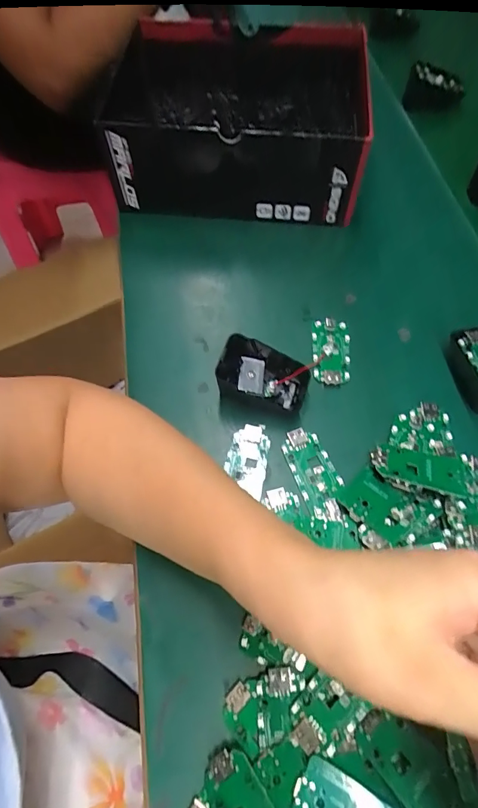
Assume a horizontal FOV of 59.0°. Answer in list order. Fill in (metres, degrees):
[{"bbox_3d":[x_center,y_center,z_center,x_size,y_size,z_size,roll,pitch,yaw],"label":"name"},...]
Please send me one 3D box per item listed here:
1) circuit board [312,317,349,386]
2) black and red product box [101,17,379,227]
[{"bbox_3d":[0.078,-0.046,0.358,0.031,0.006,0.062,2,63,3],"label":"circuit board"},{"bbox_3d":[0.008,-0.296,0.440,0.230,0.087,0.225,6,63,5],"label":"black and red product box"}]

